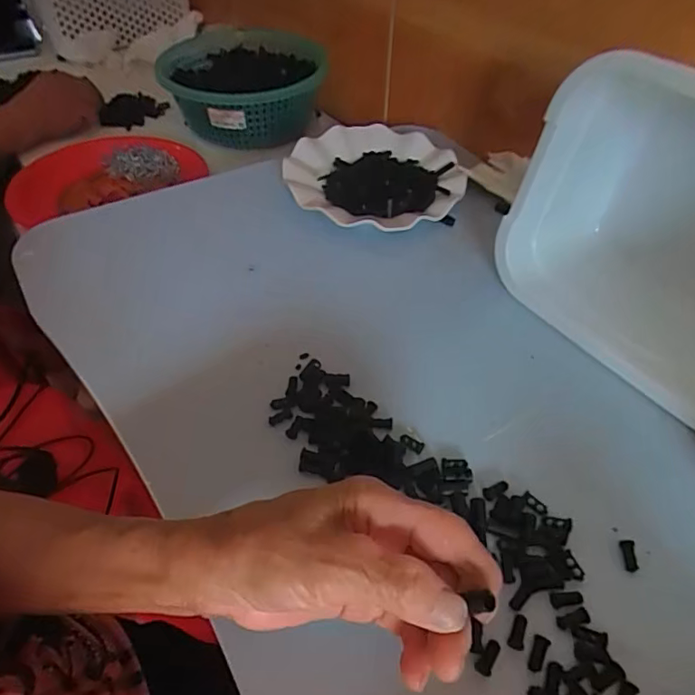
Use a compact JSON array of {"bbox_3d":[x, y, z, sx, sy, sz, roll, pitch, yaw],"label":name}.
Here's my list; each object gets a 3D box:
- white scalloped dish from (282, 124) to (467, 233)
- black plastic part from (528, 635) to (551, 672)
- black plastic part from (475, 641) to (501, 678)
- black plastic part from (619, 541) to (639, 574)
[{"bbox_3d":[0.025,-0.176,0.542,0.167,0.023,0.181,0,47,0],"label":"white scalloped dish"},{"bbox_3d":[0.096,0.154,0.264,0.007,0.004,0.017,23,51,20],"label":"black plastic part"},{"bbox_3d":[0.071,0.155,0.263,0.008,0.004,0.017,27,53,23],"label":"black plastic part"},{"bbox_3d":[0.161,0.119,0.300,0.006,0.005,0.017,0,60,0],"label":"black plastic part"}]

